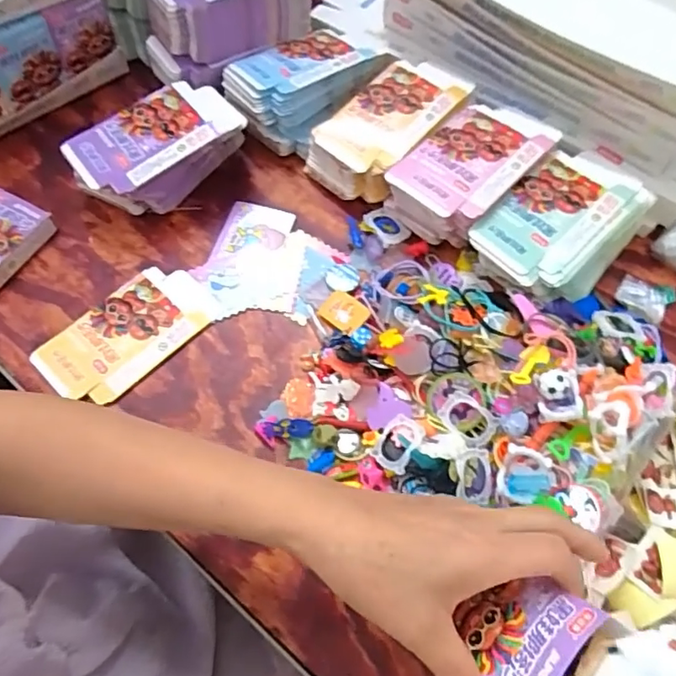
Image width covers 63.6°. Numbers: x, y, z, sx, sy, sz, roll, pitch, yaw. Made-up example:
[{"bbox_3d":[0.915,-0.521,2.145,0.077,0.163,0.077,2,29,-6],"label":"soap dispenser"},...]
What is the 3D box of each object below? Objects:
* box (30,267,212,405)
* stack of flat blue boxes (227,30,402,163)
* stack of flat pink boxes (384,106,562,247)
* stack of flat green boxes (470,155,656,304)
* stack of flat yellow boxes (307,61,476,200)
[{"bbox_3d":[-0.185,-0.005,0.478,0.145,0.005,0.080,-41,69,-19],"label":"box"},{"bbox_3d":[-0.031,-0.266,0.573,0.162,0.055,0.104,-35,67,-16],"label":"stack of flat blue boxes"},{"bbox_3d":[0.125,-0.158,0.526,0.096,0.067,0.137,40,70,19],"label":"stack of flat pink boxes"},{"bbox_3d":[0.205,-0.098,0.504,0.152,0.059,0.105,-39,68,-18],"label":"stack of flat green boxes"},{"bbox_3d":[0.047,-0.211,0.556,0.100,0.072,0.154,36,68,18],"label":"stack of flat yellow boxes"}]

